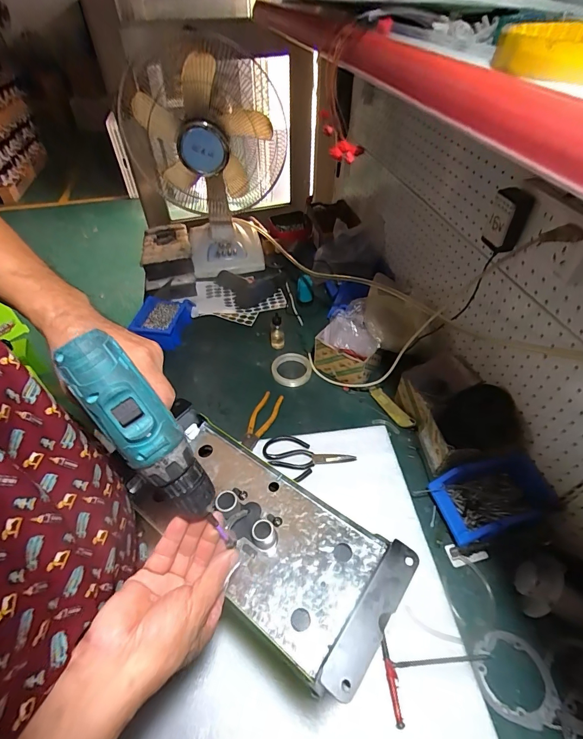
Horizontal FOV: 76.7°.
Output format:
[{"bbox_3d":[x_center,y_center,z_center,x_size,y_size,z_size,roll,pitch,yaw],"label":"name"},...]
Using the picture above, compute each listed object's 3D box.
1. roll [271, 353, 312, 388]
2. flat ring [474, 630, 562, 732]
[{"bbox_3d":[0.000,-0.001,0.922,0.099,0.015,0.098,0,47,0],"label":"roll"},{"bbox_3d":[0.315,0.438,0.525,0.102,0.007,0.105,-3,47,3],"label":"flat ring"}]

